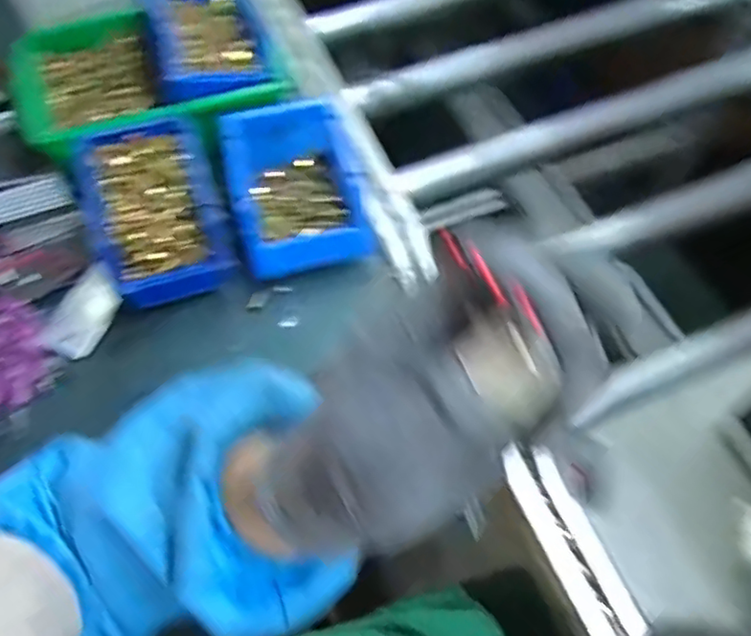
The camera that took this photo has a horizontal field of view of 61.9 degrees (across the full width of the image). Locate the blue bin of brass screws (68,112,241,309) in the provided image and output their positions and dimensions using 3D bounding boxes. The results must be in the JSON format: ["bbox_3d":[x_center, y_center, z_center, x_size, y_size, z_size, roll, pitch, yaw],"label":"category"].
[{"bbox_3d":[-0.200,-0.099,0.572,0.116,0.063,0.165,-18,61,-9],"label":"blue bin of brass screws"}]

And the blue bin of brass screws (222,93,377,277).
[{"bbox_3d":[-0.074,-0.121,0.586,0.118,0.066,0.156,-15,61,-7],"label":"blue bin of brass screws"}]

